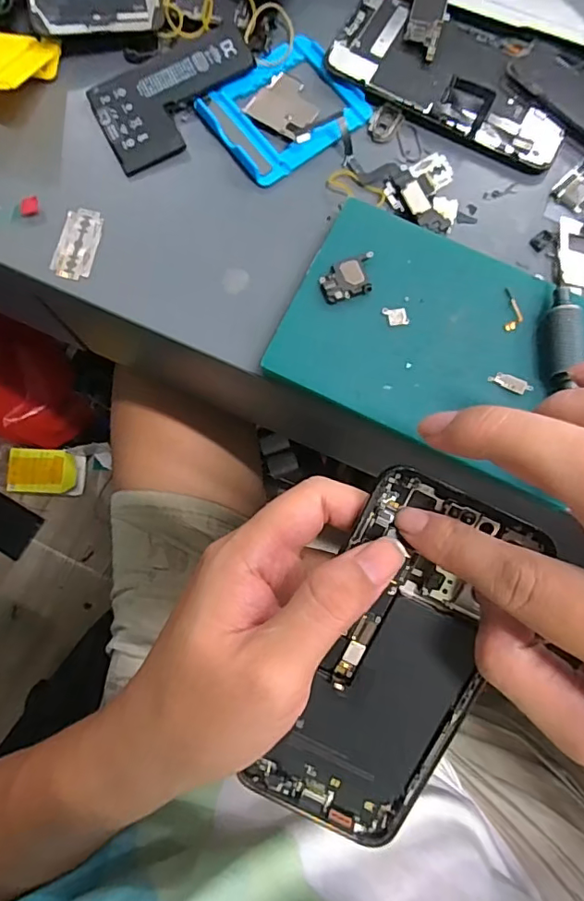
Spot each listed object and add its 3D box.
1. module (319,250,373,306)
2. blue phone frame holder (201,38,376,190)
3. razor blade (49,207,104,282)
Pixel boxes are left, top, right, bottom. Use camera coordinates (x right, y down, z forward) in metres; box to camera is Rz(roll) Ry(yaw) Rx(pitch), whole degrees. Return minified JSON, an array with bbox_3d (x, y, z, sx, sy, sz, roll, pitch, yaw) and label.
[{"bbox_3d":[0.029,-0.088,0.266,0.031,0.004,0.020,-19,79,-5],"label":"module"},{"bbox_3d":[-0.003,-0.199,0.299,0.085,0.008,0.068,-36,81,-8],"label":"blue phone frame holder"},{"bbox_3d":[-0.118,-0.115,0.285,0.021,0.004,0.042,10,78,1],"label":"razor blade"}]

